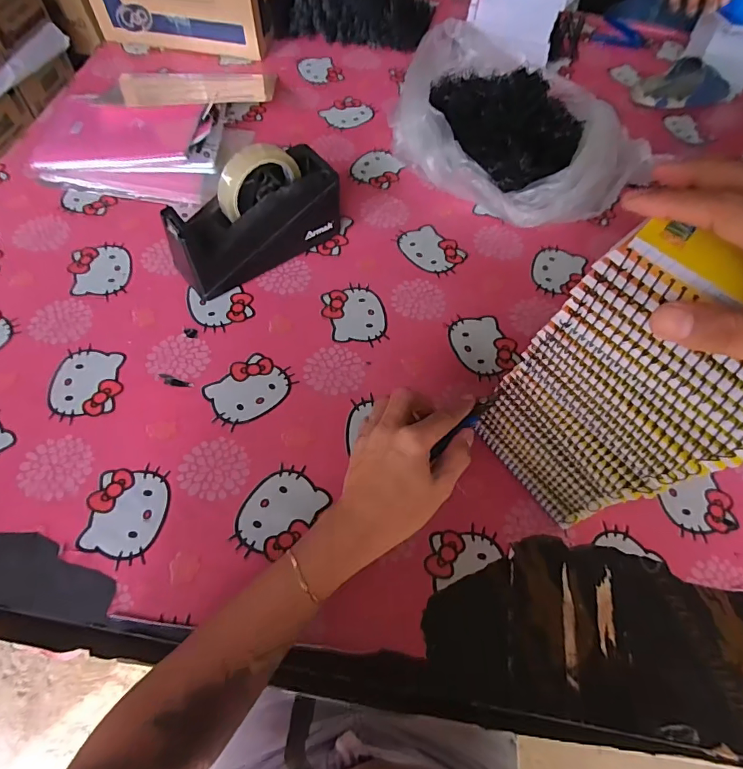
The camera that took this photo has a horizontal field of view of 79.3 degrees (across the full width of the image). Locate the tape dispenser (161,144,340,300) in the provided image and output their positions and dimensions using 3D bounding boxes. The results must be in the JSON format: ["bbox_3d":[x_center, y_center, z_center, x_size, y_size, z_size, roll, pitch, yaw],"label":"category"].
[{"bbox_3d":[-0.135,-0.197,0.525,0.203,0.117,0.074,-33,69,-18],"label":"tape dispenser"}]

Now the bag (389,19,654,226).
[{"bbox_3d":[0.186,-0.373,0.646,0.285,0.093,0.344,-19,65,-12],"label":"bag"}]

